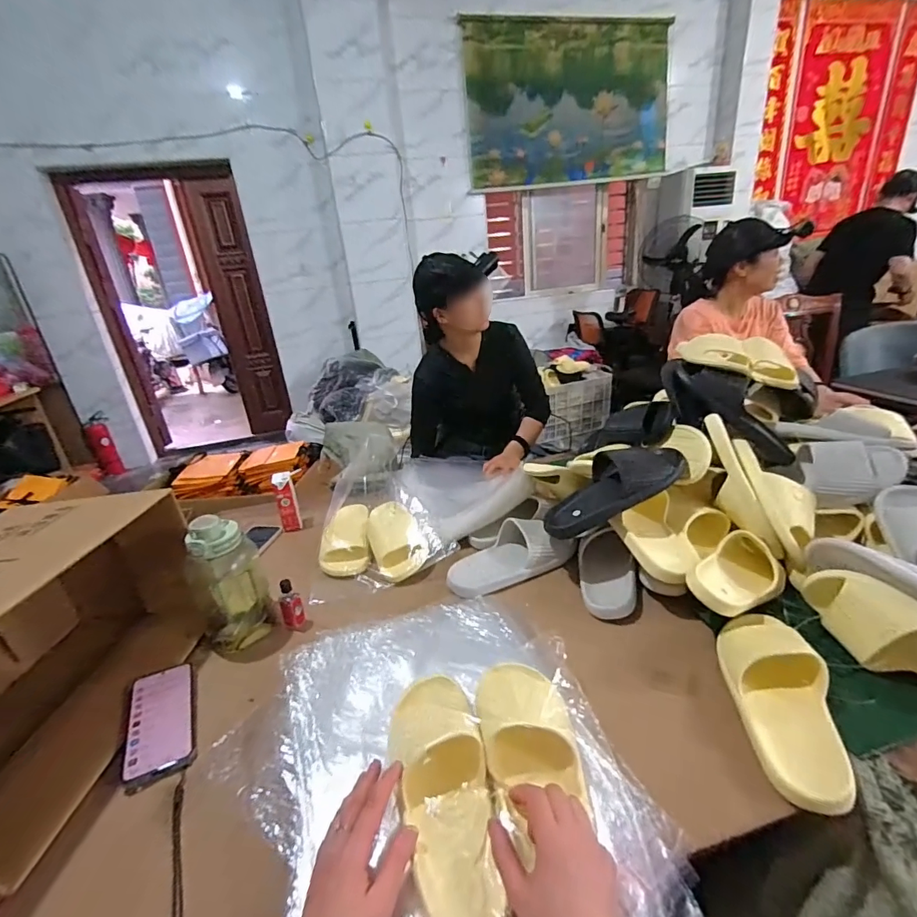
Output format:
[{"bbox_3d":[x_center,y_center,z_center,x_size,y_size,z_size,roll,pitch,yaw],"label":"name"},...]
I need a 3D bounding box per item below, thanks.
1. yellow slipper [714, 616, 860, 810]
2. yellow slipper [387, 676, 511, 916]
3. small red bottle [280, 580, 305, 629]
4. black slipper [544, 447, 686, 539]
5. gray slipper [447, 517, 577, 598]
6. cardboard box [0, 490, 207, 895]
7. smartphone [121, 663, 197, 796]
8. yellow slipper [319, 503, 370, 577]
[{"bbox_3d":[0.401,0.286,0.562,0.100,0.063,0.261,1,24,15],"label":"yellow slipper"},{"bbox_3d":[-0.016,0.337,0.465,0.094,0.059,0.251,-10,32,-10],"label":"yellow slipper"},{"bbox_3d":[-0.286,0.247,0.756,0.034,0.090,0.037,-17,25,-23],"label":"small red bottle"},{"bbox_3d":[0.275,0.041,0.803,0.282,0.082,0.109,-31,27,-5],"label":"black slipper"},{"bbox_3d":[0.096,0.181,0.878,0.264,0.072,0.113,-17,25,-24],"label":"gray slipper"},{"bbox_3d":[-0.597,0.273,0.600,0.308,0.303,0.422,-1,24,10],"label":"cardboard box"},{"bbox_3d":[-0.404,0.355,0.609,0.076,0.016,0.173,-2,23,-30],"label":"smartphone"},{"bbox_3d":[-0.244,0.171,0.967,0.105,0.061,0.208,-9,23,-7],"label":"yellow slipper"}]

